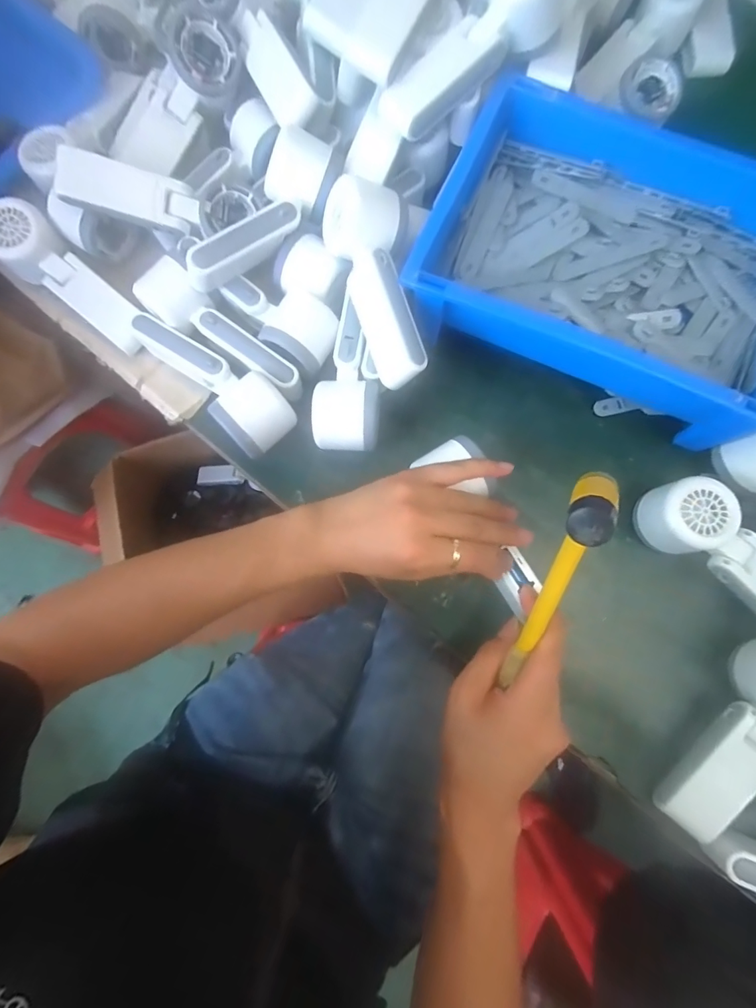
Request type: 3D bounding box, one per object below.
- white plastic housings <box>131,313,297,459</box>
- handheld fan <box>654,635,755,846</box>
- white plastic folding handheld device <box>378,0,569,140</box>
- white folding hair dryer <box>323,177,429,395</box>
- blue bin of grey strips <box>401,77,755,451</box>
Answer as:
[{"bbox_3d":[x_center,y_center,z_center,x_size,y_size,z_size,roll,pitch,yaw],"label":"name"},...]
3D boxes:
[{"bbox_3d":[-0.146,-0.115,0.401,0.164,0.047,0.055,44,83,7],"label":"white plastic housings"},{"bbox_3d":[0.272,0.176,0.335,0.056,0.045,0.155,40,82,7],"label":"handheld fan"},{"bbox_3d":[0.074,-0.367,0.360,0.163,0.044,0.059,-38,81,13],"label":"white plastic folding handheld device"},{"bbox_3d":[-0.004,-0.175,0.358,0.067,0.050,0.157,-7,80,-1],"label":"white folding hair dryer"},{"bbox_3d":[0.203,-0.205,0.394,0.303,0.088,0.226,23,81,4],"label":"blue bin of grey strips"}]

